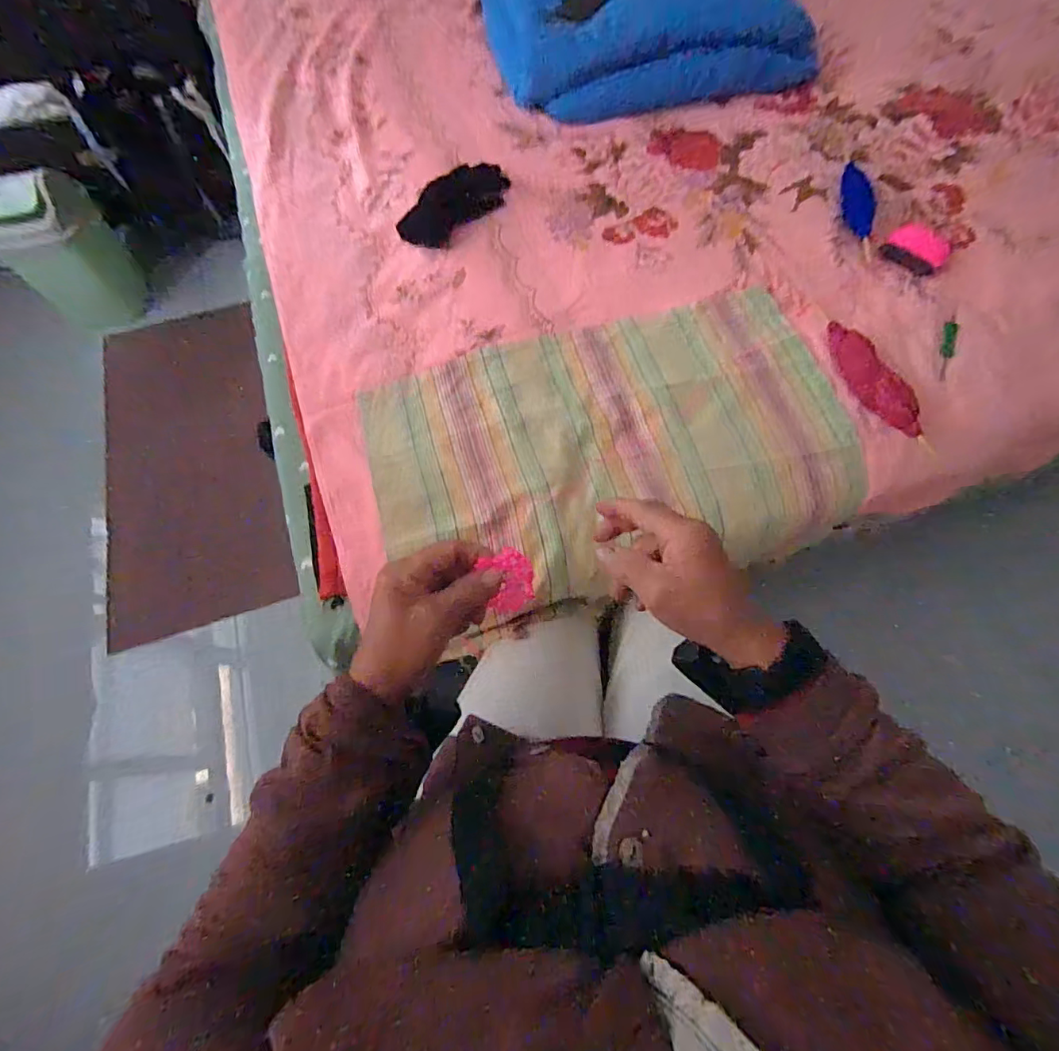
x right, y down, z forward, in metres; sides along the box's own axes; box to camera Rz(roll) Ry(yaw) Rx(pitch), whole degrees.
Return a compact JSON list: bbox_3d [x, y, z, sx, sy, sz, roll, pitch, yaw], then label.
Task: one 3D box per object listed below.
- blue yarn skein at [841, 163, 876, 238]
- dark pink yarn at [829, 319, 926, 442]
[{"bbox_3d":[0.518,-0.519,0.792,0.044,0.018,0.160,11,66,5],"label":"blue yarn skein"},{"bbox_3d":[0.422,-0.183,0.626,0.041,0.045,0.180,-11,66,-5],"label":"dark pink yarn"}]

